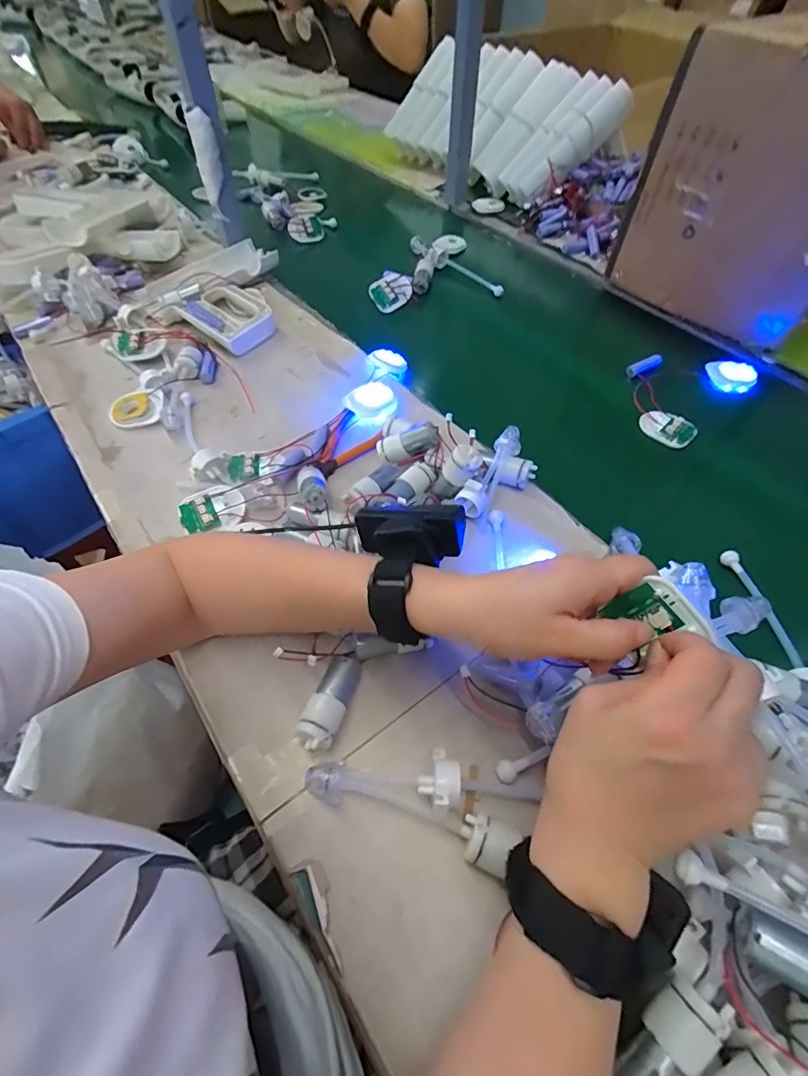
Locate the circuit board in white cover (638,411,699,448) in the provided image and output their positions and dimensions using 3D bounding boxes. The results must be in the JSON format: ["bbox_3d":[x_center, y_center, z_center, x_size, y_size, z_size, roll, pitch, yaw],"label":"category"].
[{"bbox_3d":[0.295,-0.123,0.545,0.058,0.014,0.041,35,60,22],"label":"circuit board in white cover"}]

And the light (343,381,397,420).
[{"bbox_3d":[-0.037,-0.154,0.541,0.051,0.011,0.049,1,53,-1],"label":"light"}]

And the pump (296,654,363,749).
[{"bbox_3d":[-0.051,0.113,0.340,0.025,0.023,0.068,17,55,11],"label":"pump"}]

